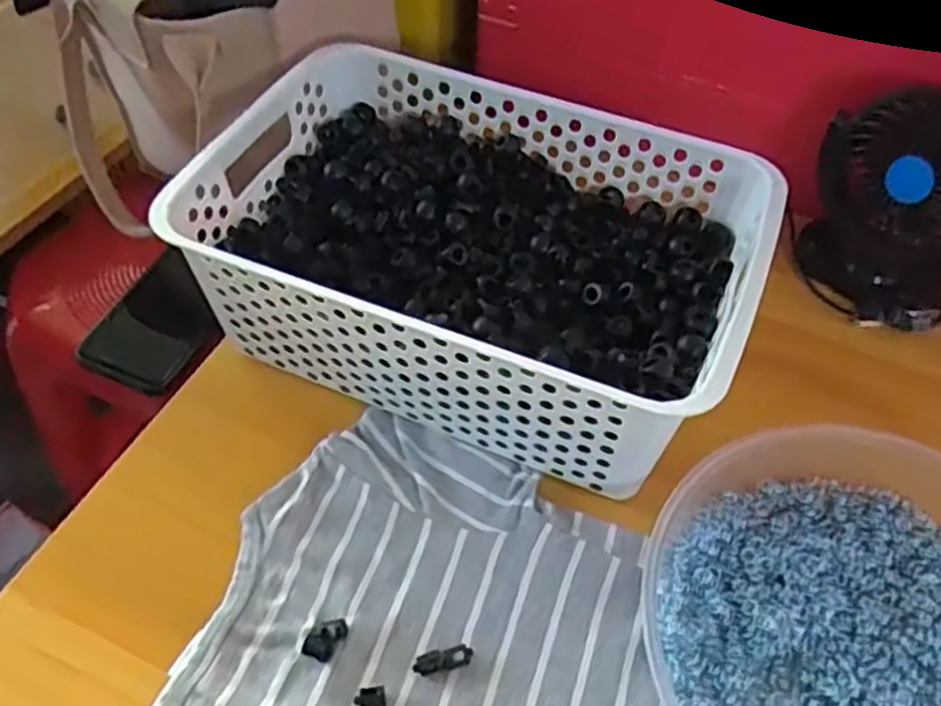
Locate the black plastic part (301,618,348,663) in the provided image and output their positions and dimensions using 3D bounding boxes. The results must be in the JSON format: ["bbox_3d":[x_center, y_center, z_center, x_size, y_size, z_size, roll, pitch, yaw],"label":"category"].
[{"bbox_3d":[-0.071,0.140,0.386,0.016,0.006,0.022,21,54,14],"label":"black plastic part"}]

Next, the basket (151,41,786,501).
[{"bbox_3d":[0.008,-0.059,0.473,0.305,0.106,0.206,19,54,13],"label":"basket"}]

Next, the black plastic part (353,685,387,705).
[{"bbox_3d":[-0.047,0.162,0.368,0.015,0.005,0.010,-9,53,-6],"label":"black plastic part"}]

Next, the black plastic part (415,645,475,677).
[{"bbox_3d":[-0.013,0.149,0.380,0.029,0.004,0.010,-10,53,-10],"label":"black plastic part"}]

